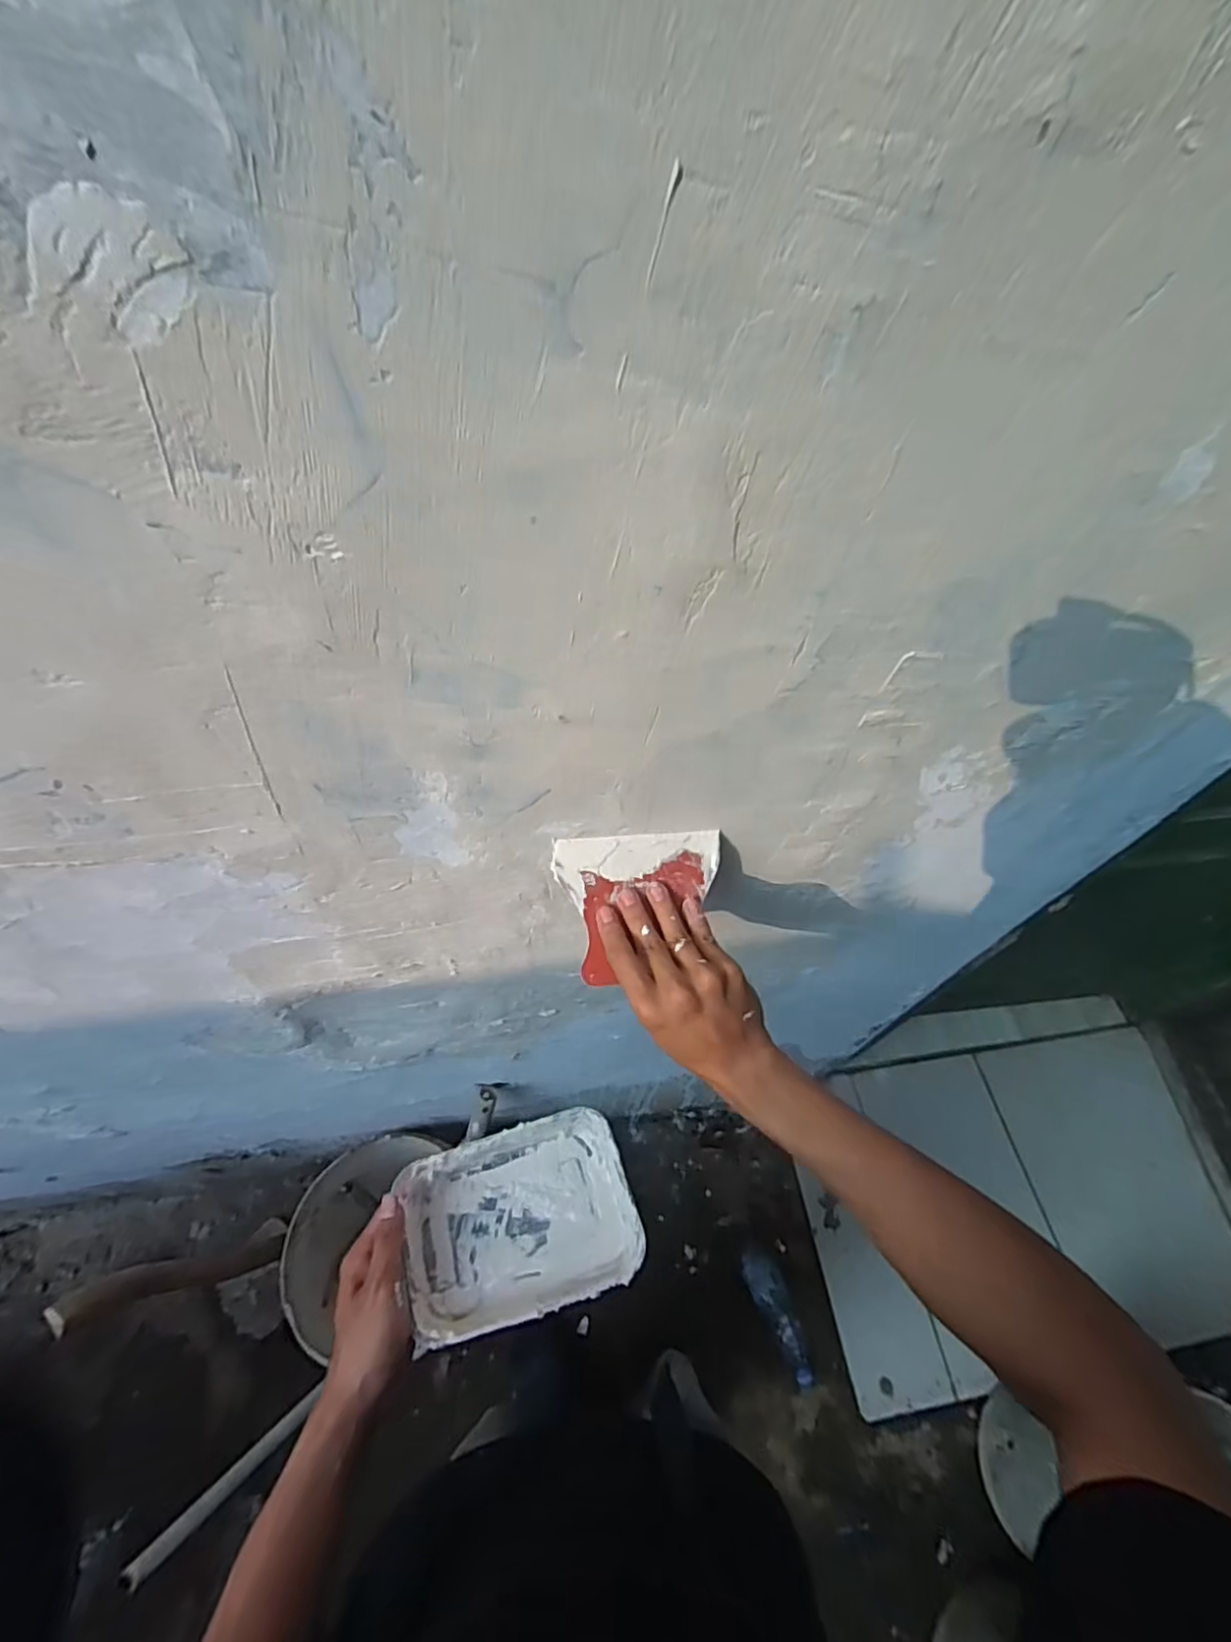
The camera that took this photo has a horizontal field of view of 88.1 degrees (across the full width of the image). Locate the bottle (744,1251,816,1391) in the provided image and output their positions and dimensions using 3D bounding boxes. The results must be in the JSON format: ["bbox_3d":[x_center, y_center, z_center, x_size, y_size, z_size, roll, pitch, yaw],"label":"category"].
[{"bbox_3d":[0.339,1.002,1.281,0.080,0.059,0.238,-20,72,-18],"label":"bottle"}]

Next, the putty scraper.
[{"bbox_3d":[0.019,0.062,0.468,0.122,0.013,0.104,-3,91,-12],"label":"putty scraper"}]

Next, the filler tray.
[{"bbox_3d":[-0.074,0.307,0.492,0.168,0.047,0.123,-12,56,-13],"label":"filler tray"}]

